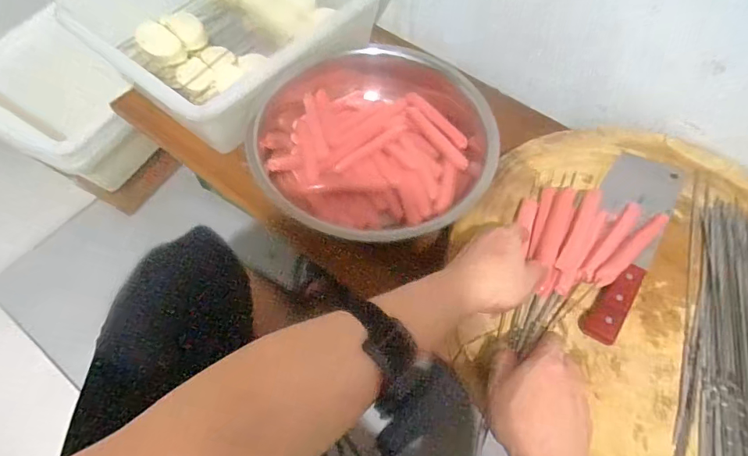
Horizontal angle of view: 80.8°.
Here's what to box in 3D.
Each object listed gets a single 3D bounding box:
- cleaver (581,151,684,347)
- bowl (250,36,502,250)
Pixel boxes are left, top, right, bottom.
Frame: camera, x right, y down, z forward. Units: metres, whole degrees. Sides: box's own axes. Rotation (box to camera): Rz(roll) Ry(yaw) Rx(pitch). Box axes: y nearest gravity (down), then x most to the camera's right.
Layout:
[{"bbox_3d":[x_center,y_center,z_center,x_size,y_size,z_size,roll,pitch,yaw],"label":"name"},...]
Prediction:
[{"bbox_3d":[0.286,0.006,0.503,0.081,0.021,0.255,29,66,18],"label":"cleaver"},{"bbox_3d":[-0.005,-0.133,0.611,0.305,0.104,0.302,0,61,0],"label":"bowl"}]

